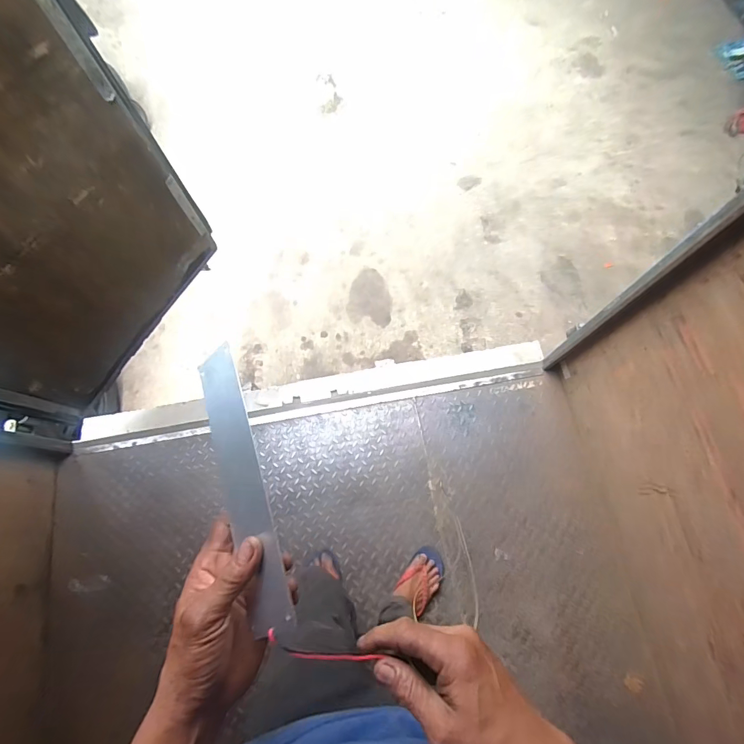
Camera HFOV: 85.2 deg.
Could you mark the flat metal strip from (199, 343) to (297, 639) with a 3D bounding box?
[{"bbox_3d":[-0.112,0.089,0.345,0.058,0.004,0.236,-33,66,33],"label":"flat metal strip"}]

